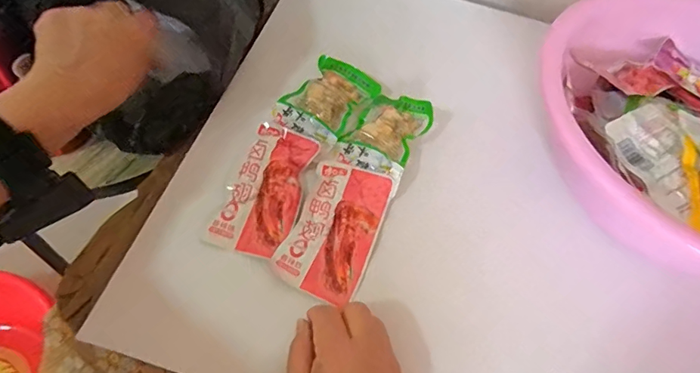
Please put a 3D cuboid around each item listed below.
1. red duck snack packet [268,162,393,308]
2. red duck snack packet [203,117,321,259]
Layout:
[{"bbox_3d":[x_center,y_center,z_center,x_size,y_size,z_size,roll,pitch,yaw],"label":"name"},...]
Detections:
[{"bbox_3d":[-0.013,0.038,0.440,0.076,0.015,0.132,20,57,9],"label":"red duck snack packet"},{"bbox_3d":[-0.079,-0.001,0.445,0.070,0.019,0.130,15,57,5],"label":"red duck snack packet"}]

